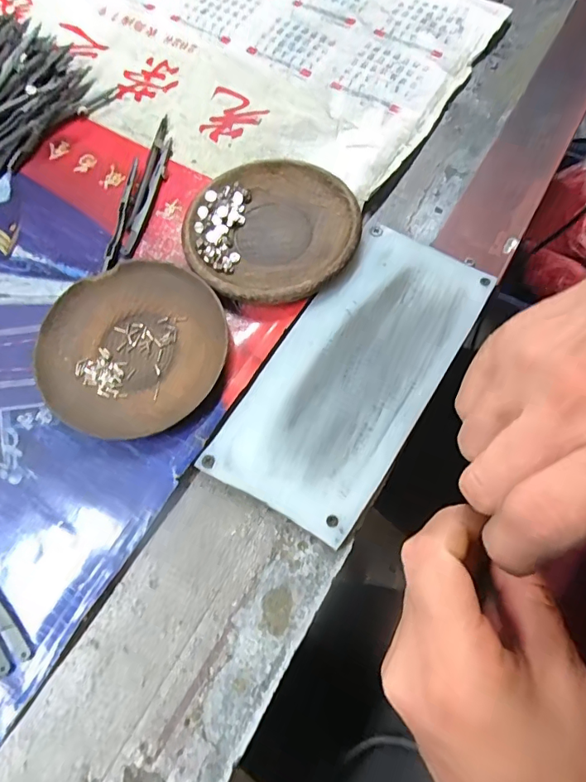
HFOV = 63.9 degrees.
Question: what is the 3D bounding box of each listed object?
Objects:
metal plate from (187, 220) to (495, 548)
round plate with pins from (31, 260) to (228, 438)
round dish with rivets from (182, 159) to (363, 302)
[{"bbox_3d":[0.038,-0.015,0.285,0.093,0.007,0.194,31,74,12],"label":"metal plate"},{"bbox_3d":[-0.099,-0.026,0.290,0.110,0.016,0.108,0,70,1],"label":"round plate with pins"},{"bbox_3d":[-0.014,-0.106,0.313,0.111,0.018,0.106,0,70,1],"label":"round dish with rivets"}]

